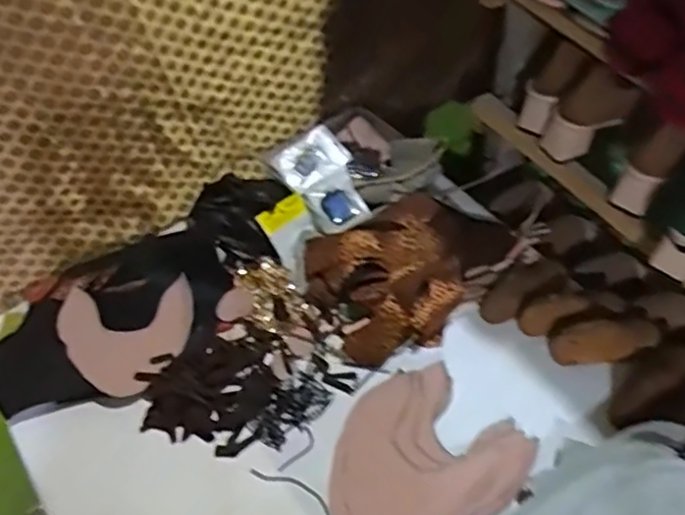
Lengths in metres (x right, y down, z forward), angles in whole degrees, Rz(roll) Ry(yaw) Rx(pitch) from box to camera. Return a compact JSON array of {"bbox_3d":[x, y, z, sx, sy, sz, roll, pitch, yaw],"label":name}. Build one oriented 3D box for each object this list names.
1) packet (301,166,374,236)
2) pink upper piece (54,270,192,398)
[{"bbox_3d":[-0.011,-0.075,0.919,0.079,0.030,0.084,-23,52,-15],"label":"packet"},{"bbox_3d":[-0.275,0.095,0.821,0.158,0.018,0.164,-9,50,-3],"label":"pink upper piece"}]

